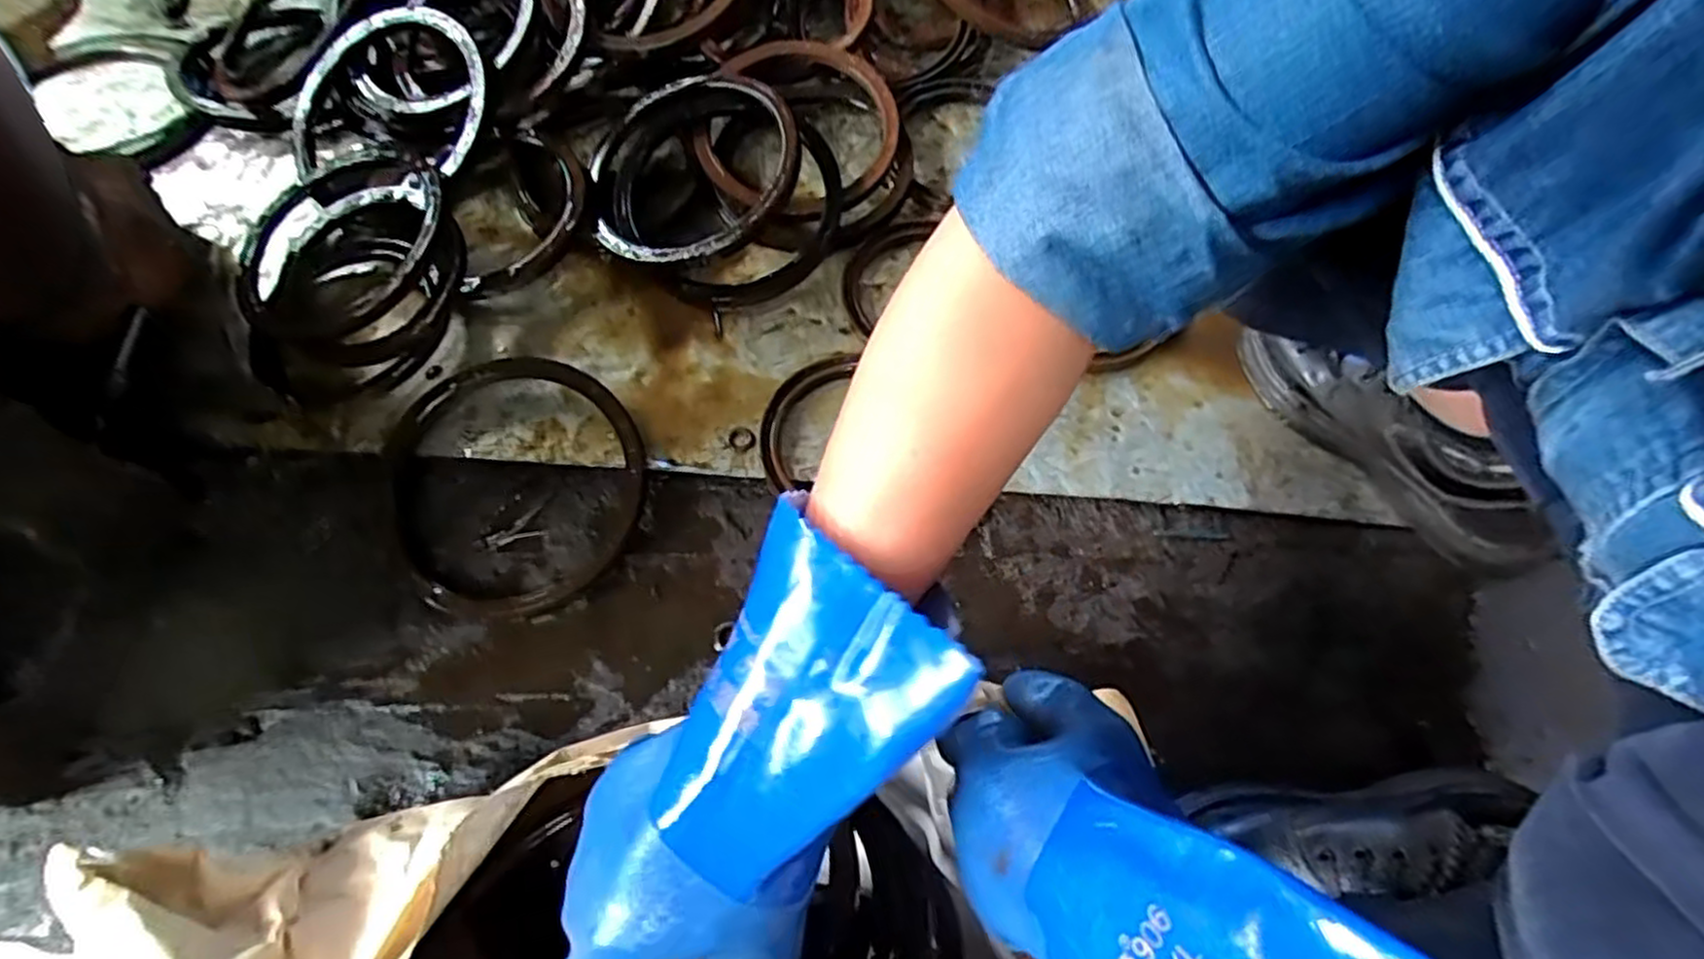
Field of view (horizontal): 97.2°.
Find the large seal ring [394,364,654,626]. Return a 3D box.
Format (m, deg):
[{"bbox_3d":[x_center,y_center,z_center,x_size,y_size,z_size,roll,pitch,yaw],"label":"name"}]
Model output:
[{"bbox_3d":[-0.258,0.001,0.573,0.193,0.027,0.193,0,81,1],"label":"large seal ring"}]

